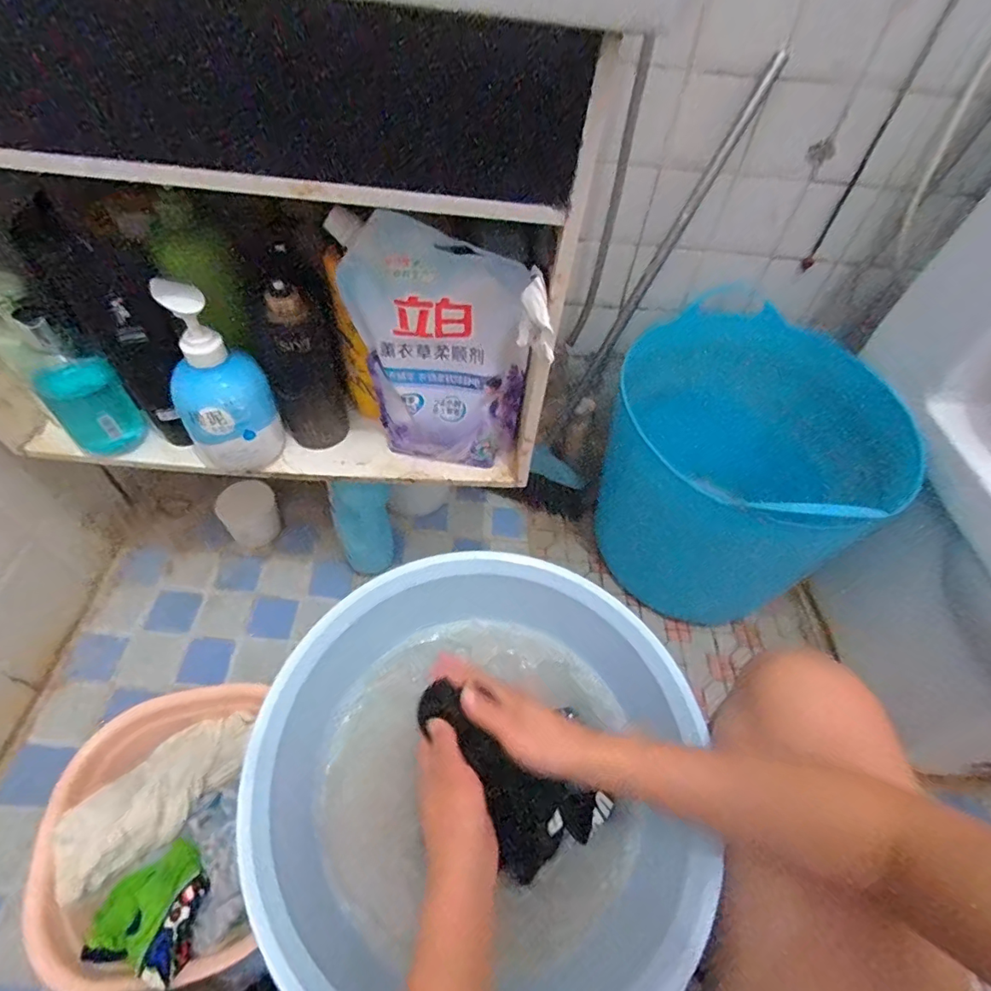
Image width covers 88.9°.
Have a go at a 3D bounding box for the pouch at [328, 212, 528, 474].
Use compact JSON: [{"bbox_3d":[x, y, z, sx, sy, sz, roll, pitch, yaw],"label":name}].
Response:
[{"bbox_3d":[-0.057,-0.132,0.502,0.189,0.234,0.065,16,53,7],"label":"pouch"}]

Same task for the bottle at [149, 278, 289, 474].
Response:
[{"bbox_3d":[-0.272,-0.105,0.496,0.076,0.192,0.075,9,52,2],"label":"bottle"}]

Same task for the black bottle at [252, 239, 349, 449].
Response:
[{"bbox_3d":[-0.204,-0.147,0.532,0.069,0.189,0.074,6,52,0],"label":"black bottle"}]

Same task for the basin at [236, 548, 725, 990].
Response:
[{"bbox_3d":[-0.009,0.240,0.467,0.375,0.117,0.377,2,52,-3],"label":"basin"}]

